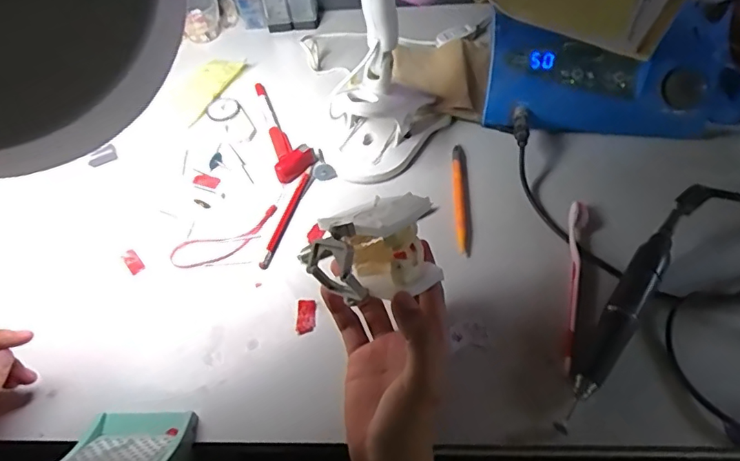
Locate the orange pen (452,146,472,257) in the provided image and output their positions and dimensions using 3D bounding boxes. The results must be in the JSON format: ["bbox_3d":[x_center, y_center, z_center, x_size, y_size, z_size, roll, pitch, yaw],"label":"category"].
[{"bbox_3d":[0.087,-0.031,0.500,0.016,0.013,0.127,-1,58,4],"label":"orange pen"}]

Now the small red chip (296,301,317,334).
[{"bbox_3d":[-0.054,0.073,0.441,0.016,0.004,0.028,-3,58,3],"label":"small red chip"}]

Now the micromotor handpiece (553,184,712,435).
[{"bbox_3d":[0.208,0.056,0.415,0.024,0.035,0.241,32,66,22],"label":"micromotor handpiece"}]

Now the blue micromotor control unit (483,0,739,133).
[{"bbox_3d":[0.252,-0.175,0.541,0.265,0.072,0.134,1,57,6],"label":"blue micromotor control unit"}]

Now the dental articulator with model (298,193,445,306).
[{"bbox_3d":[0.006,0.016,0.354,0.088,0.061,0.066,-33,61,-15],"label":"dental articulator with model"}]

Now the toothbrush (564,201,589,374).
[{"bbox_3d":[0.170,0.041,0.436,0.015,0.015,0.162,13,60,12],"label":"toothbrush"}]

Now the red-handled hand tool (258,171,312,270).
[{"bbox_3d":[-0.080,-0.011,0.499,0.009,0.004,0.110,14,60,13],"label":"red-handled hand tool"}]

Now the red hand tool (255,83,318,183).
[{"bbox_3d":[-0.093,-0.117,0.561,0.042,0.018,0.145,-16,58,-6],"label":"red hand tool"}]

